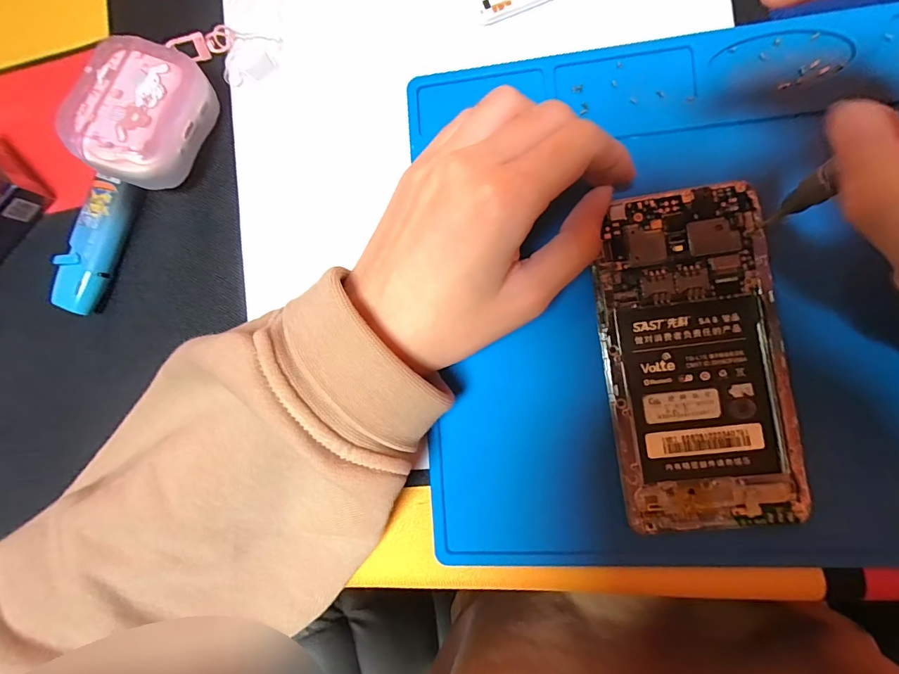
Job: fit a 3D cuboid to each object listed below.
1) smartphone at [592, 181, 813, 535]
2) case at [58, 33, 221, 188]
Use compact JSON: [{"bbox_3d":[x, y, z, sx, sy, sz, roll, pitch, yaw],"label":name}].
[{"bbox_3d":[0.102,0.009,0.180,0.070,0.004,0.139,-8,88,7],"label":"smartphone"},{"bbox_3d":[-0.146,-0.105,0.205,0.049,0.027,0.064,20,81,0],"label":"case"}]

